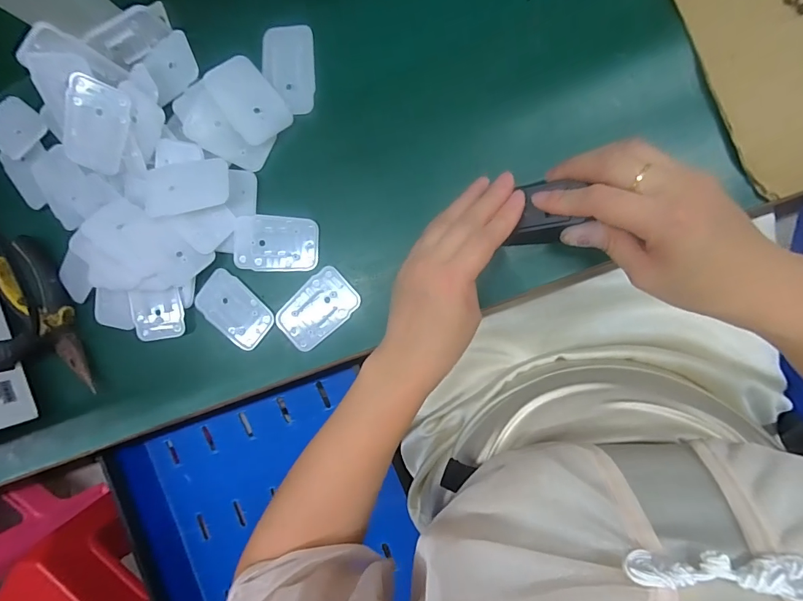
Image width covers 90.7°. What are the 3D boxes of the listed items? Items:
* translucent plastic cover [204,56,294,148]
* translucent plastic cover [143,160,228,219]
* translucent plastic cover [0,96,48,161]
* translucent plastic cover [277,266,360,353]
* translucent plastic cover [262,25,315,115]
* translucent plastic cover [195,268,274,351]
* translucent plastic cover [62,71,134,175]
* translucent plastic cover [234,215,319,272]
[{"bbox_3d":[-0.124,-0.162,0.319,0.044,0.006,0.066,-40,95,-9],"label":"translucent plastic cover"},{"bbox_3d":[-0.174,-0.092,0.323,0.068,0.007,0.044,-8,74,2],"label":"translucent plastic cover"},{"bbox_3d":[-0.357,-0.161,0.364,0.062,0.005,0.045,43,86,10],"label":"translucent plastic cover"},{"bbox_3d":[-0.070,0.007,0.328,0.069,0.004,0.043,-44,86,8],"label":"translucent plastic cover"},{"bbox_3d":[-0.091,-0.188,0.323,0.041,0.004,0.070,-2,91,1],"label":"translucent plastic cover"},{"bbox_3d":[-0.144,0.008,0.338,0.068,0.004,0.043,43,98,4],"label":"translucent plastic cover"},{"bbox_3d":[-0.248,-0.141,0.322,0.048,0.007,0.069,20,107,-11],"label":"translucent plastic cover"},{"bbox_3d":[-0.103,-0.047,0.328,0.069,0.009,0.044,4,94,9],"label":"translucent plastic cover"}]

